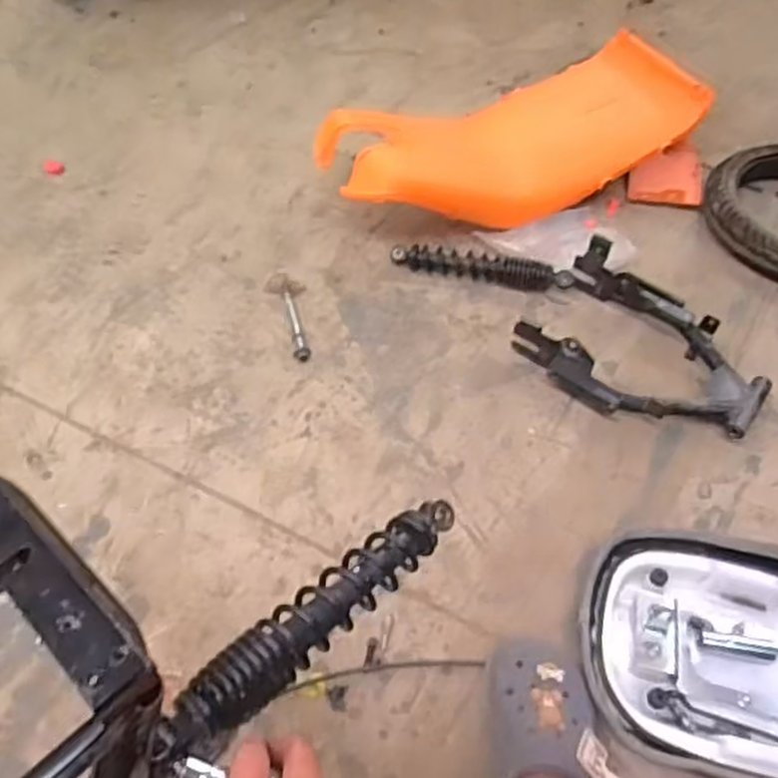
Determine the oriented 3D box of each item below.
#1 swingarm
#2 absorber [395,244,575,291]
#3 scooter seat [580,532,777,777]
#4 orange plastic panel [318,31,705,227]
[{"bbox_3d":[0.376,-0.054,1.064,0.335,0.085,0.238,34,57,21],"label":"swingarm"},{"bbox_3d":[0.152,-0.200,1.193,0.298,0.044,0.040,13,53,6],"label":"absorber"},{"bbox_3d":[0.399,0.296,0.800,0.374,0.057,0.273,10,52,4],"label":"scooter seat"},{"bbox_3d":[0.224,-0.455,1.274,0.651,0.149,0.272,-18,56,-17],"label":"orange plastic panel"}]

